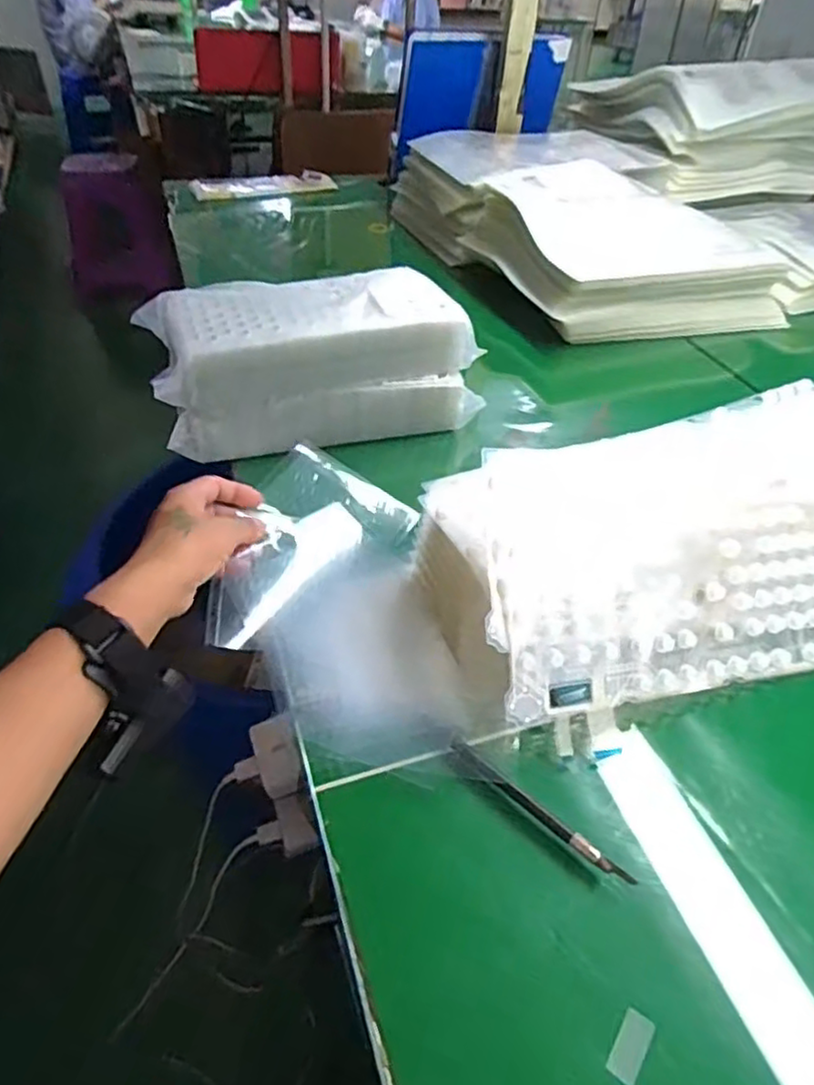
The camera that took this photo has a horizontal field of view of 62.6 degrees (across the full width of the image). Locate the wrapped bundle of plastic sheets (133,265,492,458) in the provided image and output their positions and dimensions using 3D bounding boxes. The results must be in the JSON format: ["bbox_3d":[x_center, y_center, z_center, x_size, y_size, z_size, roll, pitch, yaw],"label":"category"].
[{"bbox_3d":[-0.092,-0.168,0.647,0.297,0.137,0.116,-13,44,-17],"label":"wrapped bundle of plastic sheets"}]

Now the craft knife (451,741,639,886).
[{"bbox_3d":[0.075,0.154,0.386,0.121,0.006,0.009,32,50,28],"label":"craft knife"}]

